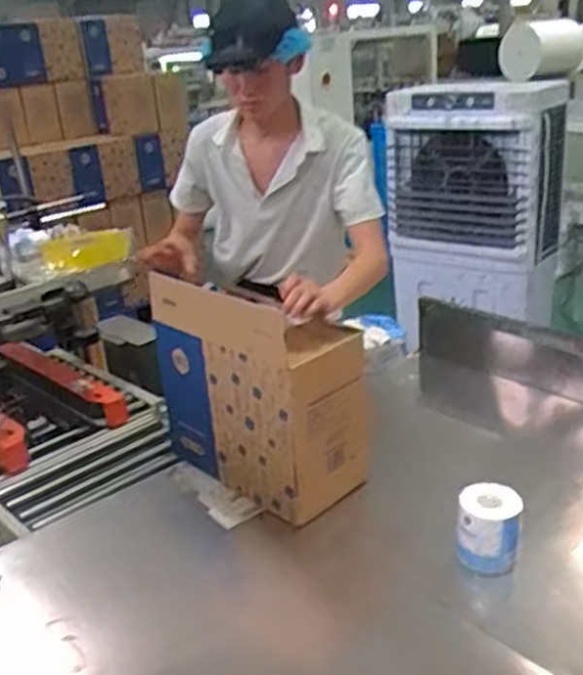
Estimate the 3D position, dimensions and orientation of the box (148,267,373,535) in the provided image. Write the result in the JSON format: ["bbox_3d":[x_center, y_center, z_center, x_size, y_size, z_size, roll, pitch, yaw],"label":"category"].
[{"bbox_3d":[-0.068,0.095,1.436,0.380,0.421,0.203,16,31,41],"label":"box"}]

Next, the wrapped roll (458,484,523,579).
[{"bbox_3d":[0.342,0.325,1.244,0.096,0.136,0.099,-5,23,2],"label":"wrapped roll"}]

